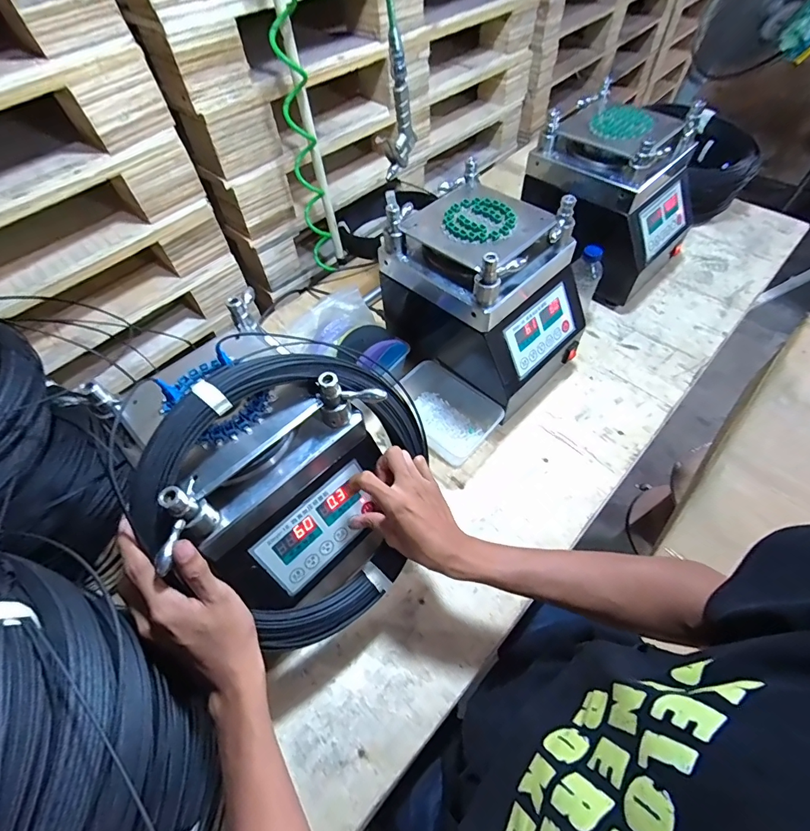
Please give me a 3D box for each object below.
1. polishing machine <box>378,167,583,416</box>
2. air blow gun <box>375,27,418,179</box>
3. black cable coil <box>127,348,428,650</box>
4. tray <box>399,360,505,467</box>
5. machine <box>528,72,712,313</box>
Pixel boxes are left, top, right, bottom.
[{"bbox_3d":[0.143,-0.189,0.693,0.216,0.285,0.285,-40,64,-20],"label":"polishing machine"},{"bbox_3d":[-0.013,-0.466,0.637,0.033,0.163,0.086,23,62,17],"label":"air blow gun"},{"bbox_3d":[-0.102,0.081,0.466,0.281,0.313,0.053,-44,26,-22],"label":"black cable coil"},{"bbox_3d":[0.059,-0.011,0.710,0.175,0.067,0.106,37,67,23],"label":"tray"},{"bbox_3d":[0.425,-0.444,0.857,0.277,0.288,0.232,39,68,24],"label":"machine"}]

